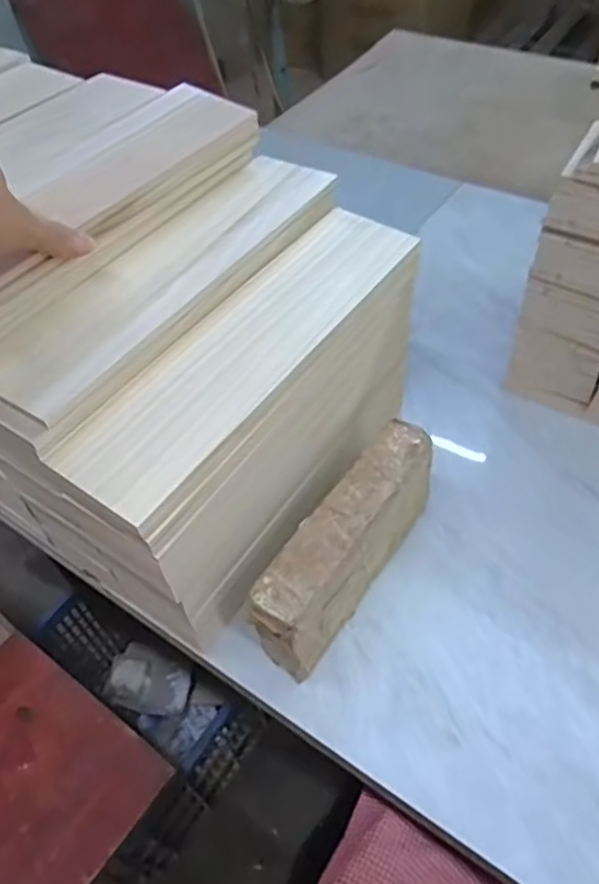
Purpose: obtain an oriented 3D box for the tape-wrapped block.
[{"bbox_3d":[0.040,0.088,0.531,0.050,0.103,0.207,26,57,24],"label":"tape-wrapped block"}]

